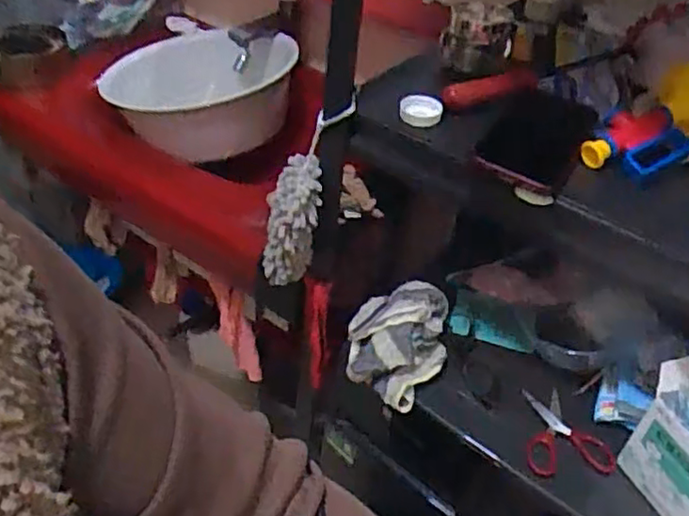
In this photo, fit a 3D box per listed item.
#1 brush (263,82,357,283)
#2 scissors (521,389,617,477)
[{"bbox_3d":[-0.044,-0.072,0.676,0.064,0.214,0.056,22,16,17],"label":"brush"},{"bbox_3d":[0.214,0.175,0.654,0.084,0.011,0.096,-3,42,-11],"label":"scissors"}]

